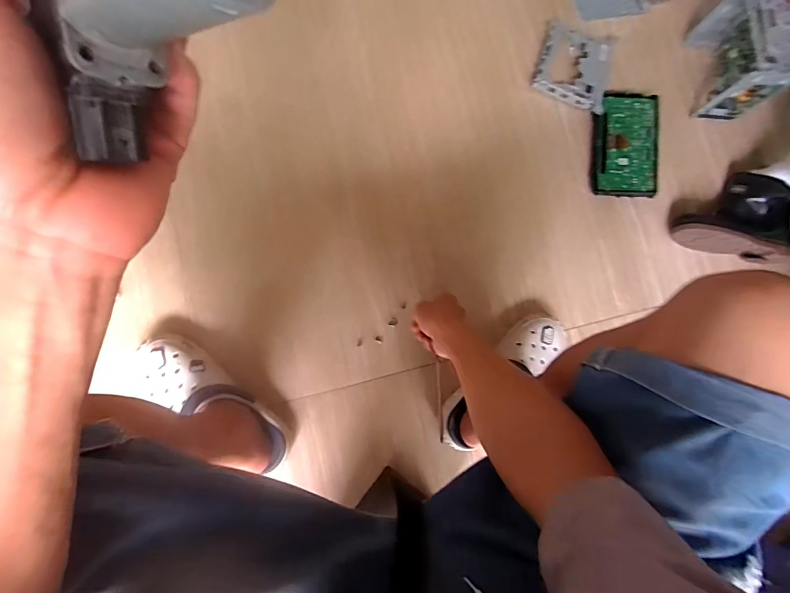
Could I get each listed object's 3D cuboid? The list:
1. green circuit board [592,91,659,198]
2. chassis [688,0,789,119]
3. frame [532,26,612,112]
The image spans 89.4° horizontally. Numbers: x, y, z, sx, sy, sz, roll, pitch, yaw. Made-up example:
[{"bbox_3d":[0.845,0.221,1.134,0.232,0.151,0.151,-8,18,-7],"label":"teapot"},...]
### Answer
[{"bbox_3d":[0.445,-0.294,0.771,0.115,0.022,0.198,2,86,10],"label":"green circuit board"},{"bbox_3d":[0.648,-0.459,0.738,0.088,0.167,0.203,1,84,-8],"label":"chassis"},{"bbox_3d":[0.351,-0.453,0.784,0.141,0.027,0.158,15,82,-7],"label":"frame"}]

